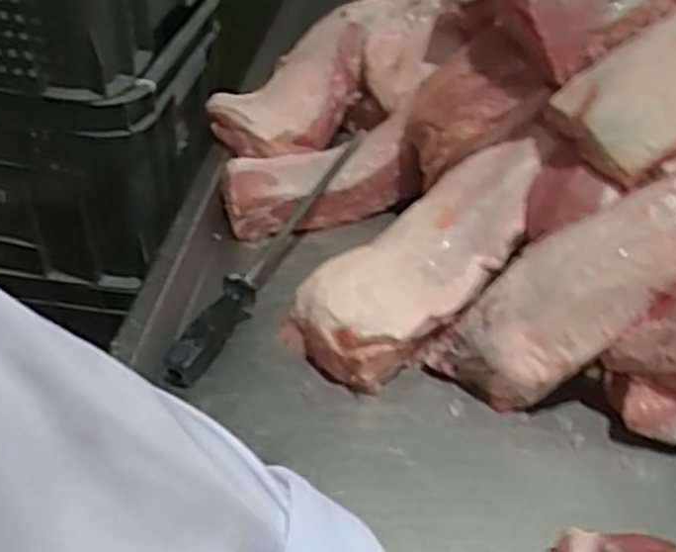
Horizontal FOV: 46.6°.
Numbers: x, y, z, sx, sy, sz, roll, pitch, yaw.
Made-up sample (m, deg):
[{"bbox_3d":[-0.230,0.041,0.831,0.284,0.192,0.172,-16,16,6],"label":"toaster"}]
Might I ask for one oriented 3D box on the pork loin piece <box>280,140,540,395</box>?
[{"bbox_3d":[0.092,-0.030,0.810,0.128,0.066,0.342,30,60,32],"label":"pork loin piece"}]

